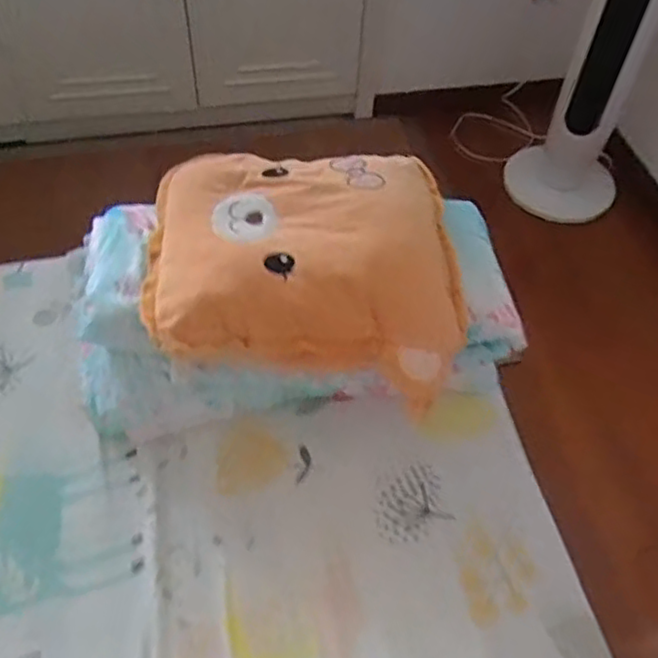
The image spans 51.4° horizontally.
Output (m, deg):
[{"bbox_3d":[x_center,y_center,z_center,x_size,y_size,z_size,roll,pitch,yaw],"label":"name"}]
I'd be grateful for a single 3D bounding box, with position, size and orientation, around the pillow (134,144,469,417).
[{"bbox_3d":[-0.029,-0.093,0.799,0.364,0.087,0.321,4,56,0],"label":"pillow"}]

